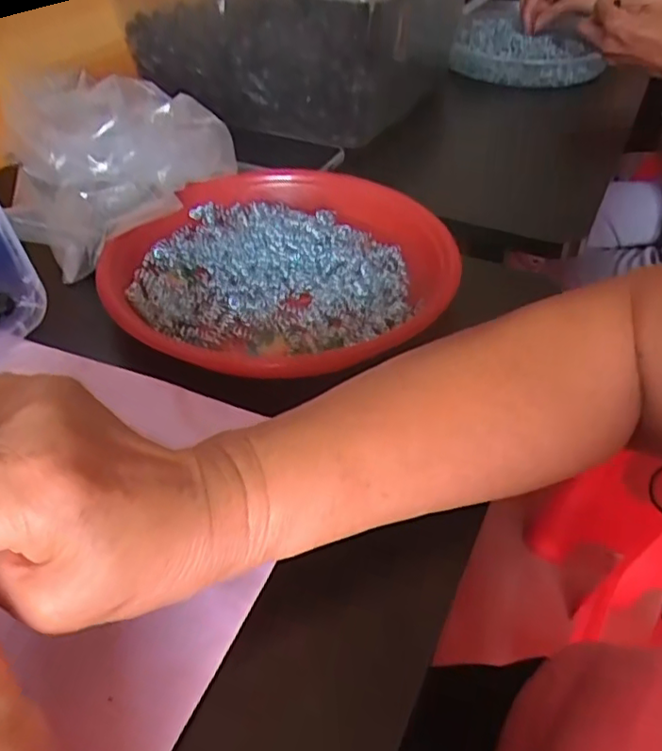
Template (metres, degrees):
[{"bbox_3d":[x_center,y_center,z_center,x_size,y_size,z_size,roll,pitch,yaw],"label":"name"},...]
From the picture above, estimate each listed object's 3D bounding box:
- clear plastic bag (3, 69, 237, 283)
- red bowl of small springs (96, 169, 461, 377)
[{"bbox_3d":[-0.143,-0.146,0.427,0.143,0.113,0.065,-29,50,-28],"label":"clear plastic bag"},{"bbox_3d":[-0.033,-0.082,0.430,0.230,0.030,0.214,0,42,0],"label":"red bowl of small springs"}]

